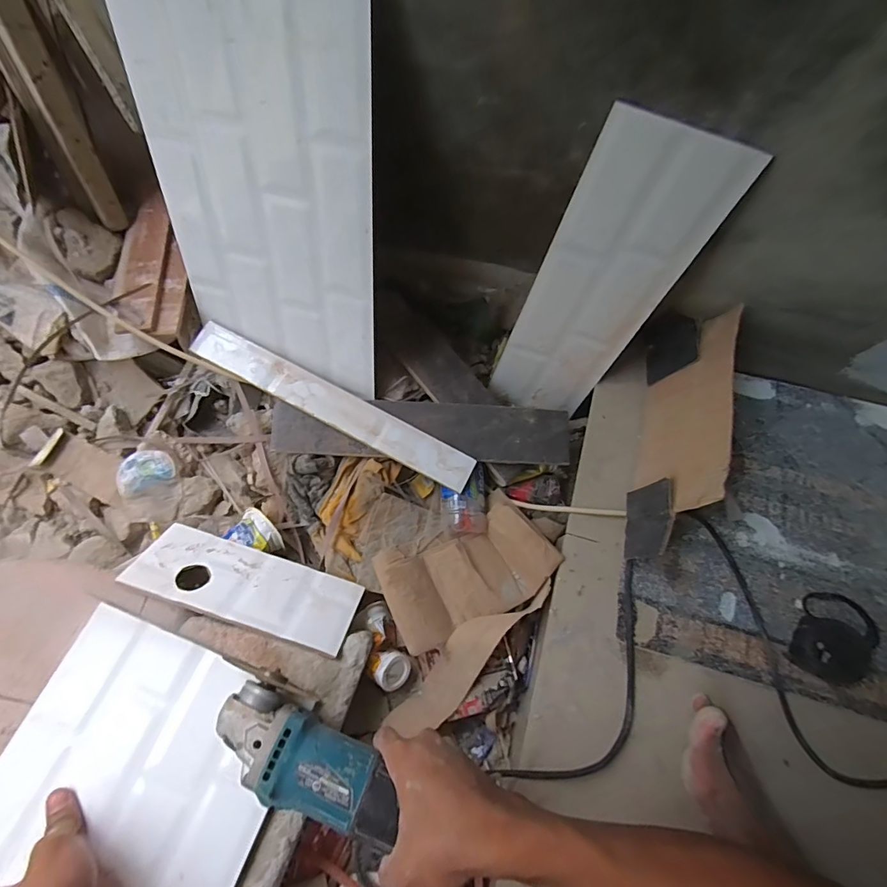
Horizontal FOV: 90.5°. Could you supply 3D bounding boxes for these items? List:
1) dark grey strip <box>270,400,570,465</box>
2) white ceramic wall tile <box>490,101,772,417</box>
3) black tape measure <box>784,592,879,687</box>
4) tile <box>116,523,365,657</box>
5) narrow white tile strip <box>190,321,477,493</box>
[{"bbox_3d":[-0.026,-0.019,0.585,0.390,0.011,0.076,3,79,-4],"label":"dark grey strip"},{"bbox_3d":[0.170,-0.160,0.525,0.137,0.400,0.012,20,59,0],"label":"white ceramic wall tile"},{"bbox_3d":[0.450,0.222,0.495,0.087,0.022,0.103,37,75,11],"label":"black tape measure"},{"bbox_3d":[-0.224,0.162,0.508,0.251,0.004,0.089,19,35,1],"label":"tile"},{"bbox_3d":[-0.141,-0.049,0.576,0.390,0.011,0.054,28,78,0],"label":"narrow white tile strip"}]

